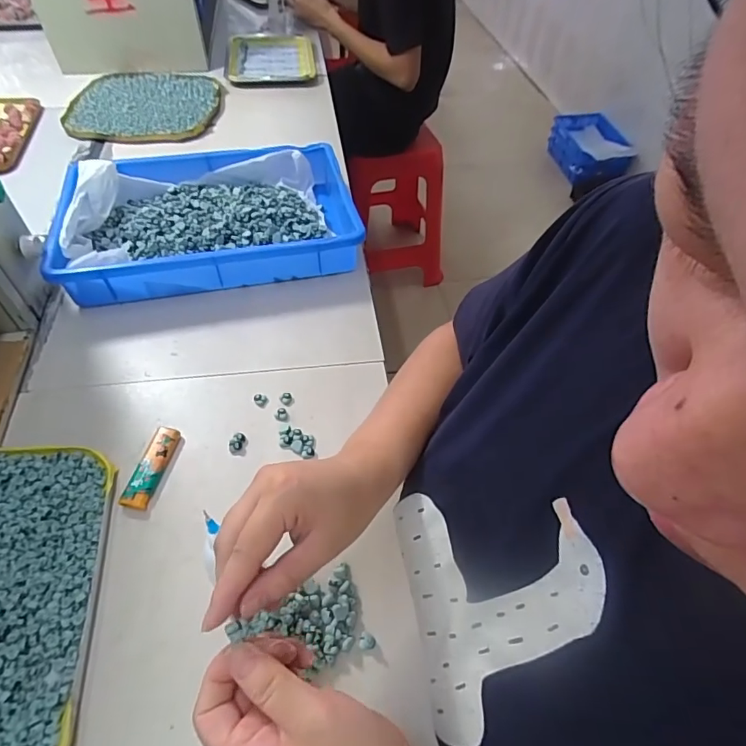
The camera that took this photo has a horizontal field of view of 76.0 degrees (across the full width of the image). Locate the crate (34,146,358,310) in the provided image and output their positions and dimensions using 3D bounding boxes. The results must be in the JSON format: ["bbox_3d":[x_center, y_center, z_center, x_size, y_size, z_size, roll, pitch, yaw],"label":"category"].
[{"bbox_3d":[-0.208,-0.204,0.630,0.343,0.069,0.233,-7,51,-13],"label":"crate"}]

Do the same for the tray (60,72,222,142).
[{"bbox_3d":[-0.420,-0.503,0.886,0.256,0.016,0.266,1,50,-6],"label":"tray"}]

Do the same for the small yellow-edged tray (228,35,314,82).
[{"bbox_3d":[-0.218,-0.685,1.042,0.187,0.027,0.262,-5,51,-11],"label":"small yellow-edged tray"}]

